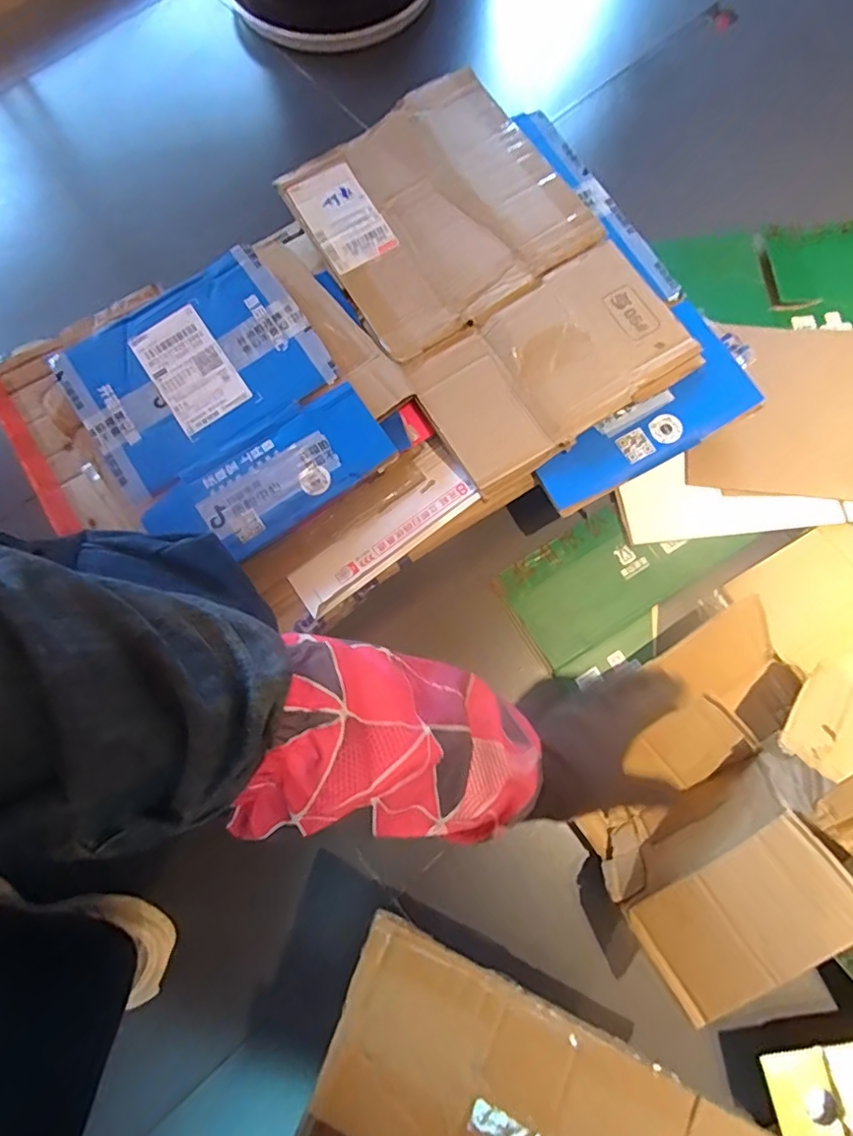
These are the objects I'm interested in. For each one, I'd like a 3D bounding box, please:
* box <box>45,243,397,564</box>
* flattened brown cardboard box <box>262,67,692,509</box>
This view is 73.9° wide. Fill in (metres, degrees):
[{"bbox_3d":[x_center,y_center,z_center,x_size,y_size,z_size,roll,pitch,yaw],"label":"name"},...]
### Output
[{"bbox_3d":[-0.206,-0.162,0.560,0.236,0.019,0.296,-34,76,-7],"label":"box"},{"bbox_3d":[0.054,-0.324,0.608,0.262,0.027,0.445,-30,76,-6],"label":"flattened brown cardboard box"}]

